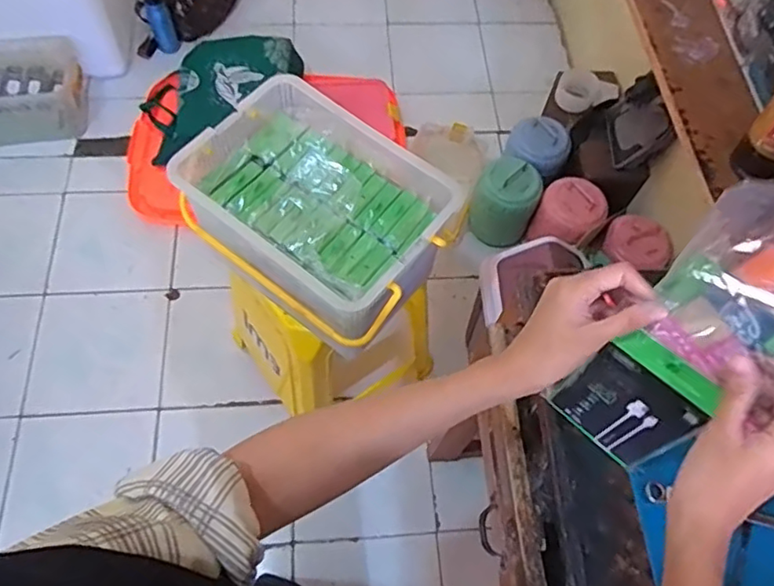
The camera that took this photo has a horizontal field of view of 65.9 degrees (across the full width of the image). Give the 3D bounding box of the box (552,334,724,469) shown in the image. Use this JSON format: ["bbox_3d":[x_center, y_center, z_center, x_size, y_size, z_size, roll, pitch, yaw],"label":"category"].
[{"bbox_3d":[0.193,0.090,0.481,0.024,0.166,0.085,-40,71,-22],"label":"box"}]

